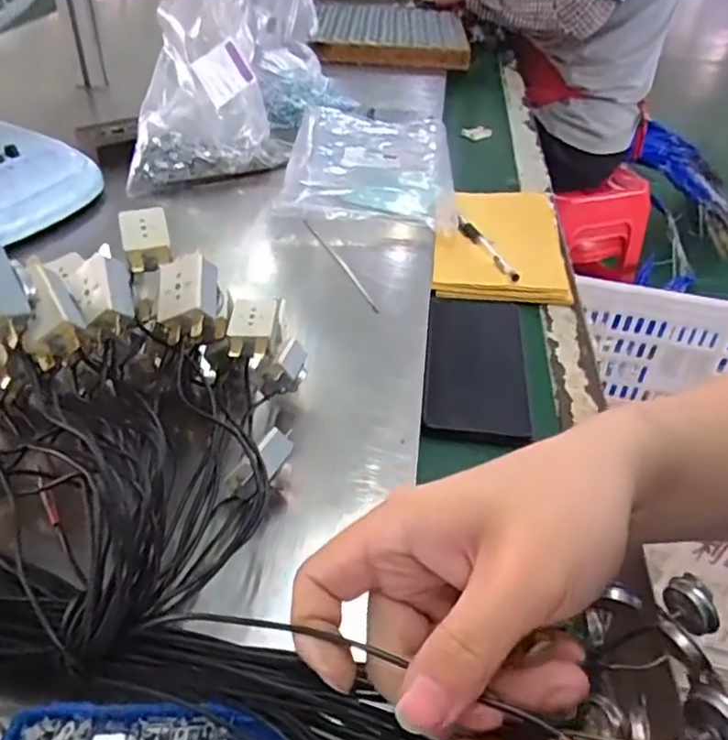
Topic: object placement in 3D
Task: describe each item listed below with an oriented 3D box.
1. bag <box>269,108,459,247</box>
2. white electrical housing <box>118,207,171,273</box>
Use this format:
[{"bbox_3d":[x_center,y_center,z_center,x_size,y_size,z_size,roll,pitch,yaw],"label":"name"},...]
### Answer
[{"bbox_3d":[0.008,-0.239,0.727,0.182,0.024,0.318,4,40,0],"label":"bag"},{"bbox_3d":[-0.130,-0.079,0.378,0.026,0.018,0.043,-10,42,-16],"label":"white electrical housing"}]

